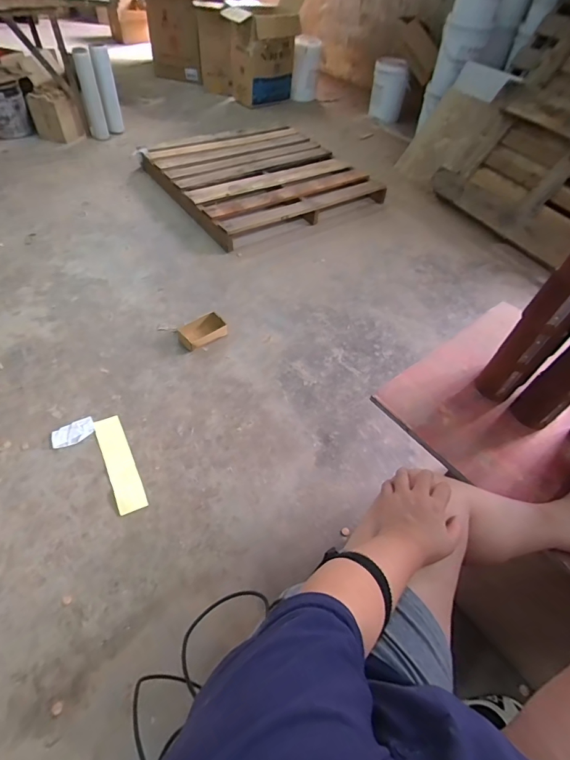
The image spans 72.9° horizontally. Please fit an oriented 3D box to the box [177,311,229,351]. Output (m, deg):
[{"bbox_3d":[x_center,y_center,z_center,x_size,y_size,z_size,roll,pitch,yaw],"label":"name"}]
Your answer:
[{"bbox_3d":[-0.312,-0.182,1.482,0.181,0.053,0.098,-31,62,-25],"label":"box"}]

